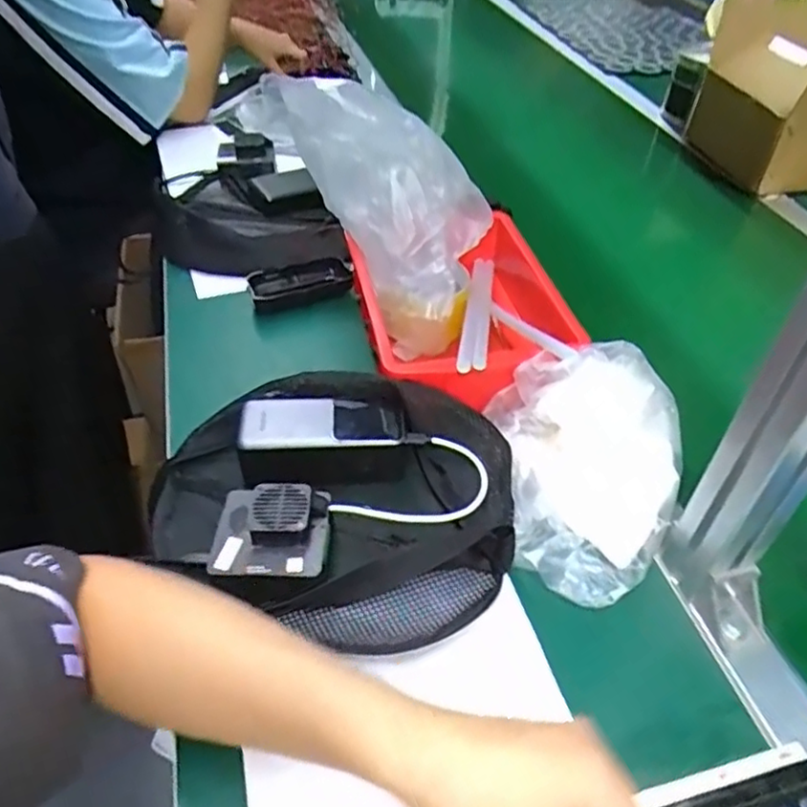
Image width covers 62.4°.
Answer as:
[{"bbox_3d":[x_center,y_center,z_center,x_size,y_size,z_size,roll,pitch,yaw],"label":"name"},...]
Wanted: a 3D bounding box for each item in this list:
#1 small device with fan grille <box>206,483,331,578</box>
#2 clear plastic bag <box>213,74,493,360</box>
[{"bbox_3d":[-0.093,0.086,0.461,0.079,0.022,0.065,2,44,-1],"label":"small device with fan grille"},{"bbox_3d":[-0.017,-0.173,0.596,0.136,0.254,0.096,-17,28,43],"label":"clear plastic bag"}]

